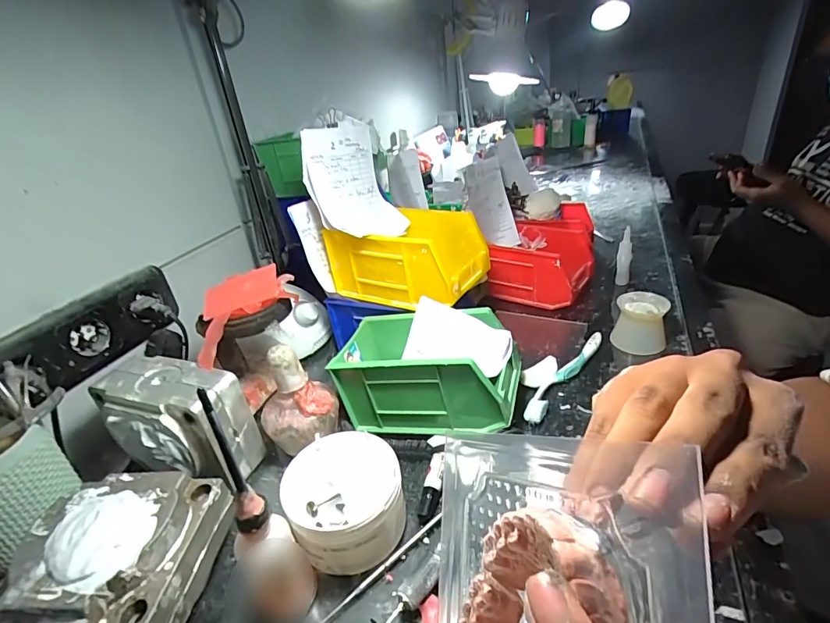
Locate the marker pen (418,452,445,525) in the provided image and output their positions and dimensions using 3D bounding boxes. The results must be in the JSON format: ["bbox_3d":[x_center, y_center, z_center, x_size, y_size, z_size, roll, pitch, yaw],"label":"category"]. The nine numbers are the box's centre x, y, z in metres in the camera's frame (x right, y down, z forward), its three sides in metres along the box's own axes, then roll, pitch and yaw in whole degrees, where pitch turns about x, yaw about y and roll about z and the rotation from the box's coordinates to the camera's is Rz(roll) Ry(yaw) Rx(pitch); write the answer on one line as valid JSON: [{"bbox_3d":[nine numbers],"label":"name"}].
[{"bbox_3d":[0.016,0.156,0.389,0.016,0.017,0.066,2,31,17],"label":"marker pen"}]

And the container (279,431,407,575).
[{"bbox_3d":[-0.055,0.154,0.363,0.092,0.062,0.096,-6,30,3],"label":"container"}]

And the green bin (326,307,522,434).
[{"bbox_3d":[0.015,0.066,0.463,0.176,0.100,0.098,4,32,19],"label":"green bin"}]

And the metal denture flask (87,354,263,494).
[{"bbox_3d":[-0.231,0.108,0.423,0.138,0.099,0.079,6,33,23],"label":"metal denture flask"}]

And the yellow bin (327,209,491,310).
[{"bbox_3d":[-0.011,-0.065,0.532,0.169,0.085,0.107,12,35,31],"label":"yellow bin"}]

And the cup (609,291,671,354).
[{"bbox_3d":[0.274,0.014,0.538,0.057,0.057,0.053,-6,30,3],"label":"cup"}]

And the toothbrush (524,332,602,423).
[{"bbox_3d":[0.170,0.072,0.505,0.024,0.017,0.176,19,39,38],"label":"toothbrush"}]

